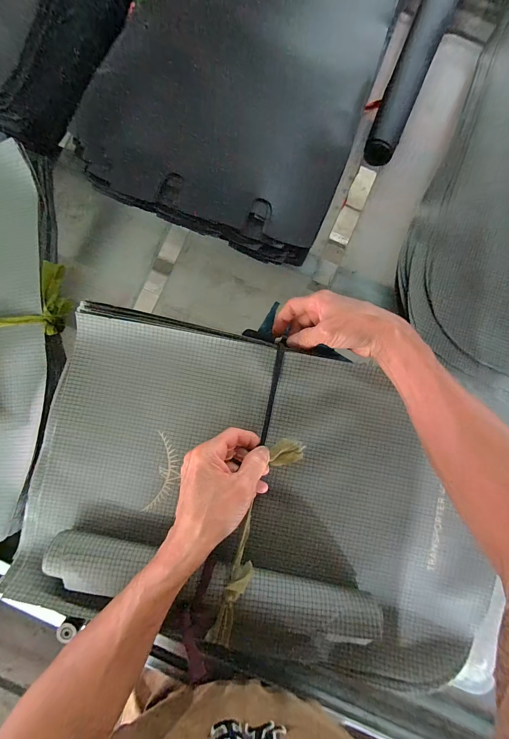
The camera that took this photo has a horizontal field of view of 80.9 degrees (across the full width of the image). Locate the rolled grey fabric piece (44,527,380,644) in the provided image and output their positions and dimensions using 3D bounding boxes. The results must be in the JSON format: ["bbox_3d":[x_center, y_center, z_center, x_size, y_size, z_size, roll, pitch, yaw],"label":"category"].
[{"bbox_3d":[-0.042,0.218,0.304,0.329,0.047,0.048,9,88,-2],"label":"rolled grey fabric piece"}]

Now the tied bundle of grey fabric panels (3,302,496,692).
[{"bbox_3d":[0.010,0.133,0.327,0.489,0.061,0.319,15,87,-2],"label":"tied bundle of grey fabric panels"}]

